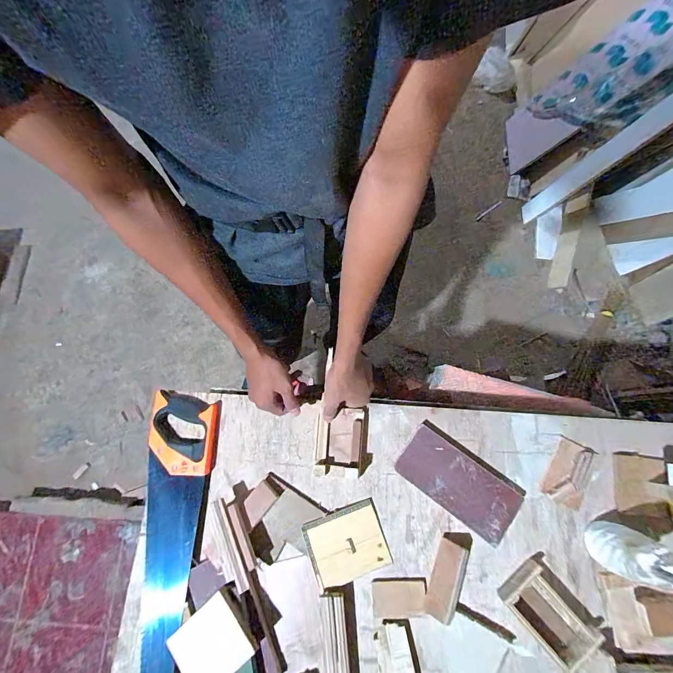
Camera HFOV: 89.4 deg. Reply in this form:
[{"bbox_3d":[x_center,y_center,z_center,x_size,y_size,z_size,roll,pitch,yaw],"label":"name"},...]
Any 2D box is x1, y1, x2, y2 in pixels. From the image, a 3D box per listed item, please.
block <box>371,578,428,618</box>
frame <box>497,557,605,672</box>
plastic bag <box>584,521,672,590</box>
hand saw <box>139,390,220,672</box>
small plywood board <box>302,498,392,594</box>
[{"bbox_3d":[0.097,0.408,0.528,0.082,0.005,0.049,-6,69,7],"label":"block"},{"bbox_3d":[0.307,0.404,0.496,0.075,0.039,0.124,-42,77,-8],"label":"frame"},{"bbox_3d":[0.410,0.303,0.474,0.052,0.110,0.065,9,76,6],"label":"plastic bag"},{"bbox_3d":[-0.275,0.357,0.556,0.108,0.025,0.512,-1,75,3],"label":"hand saw"},{"bbox_3d":[0.016,0.336,0.549,0.122,0.012,0.099,-20,75,-2],"label":"small plywood board"}]

